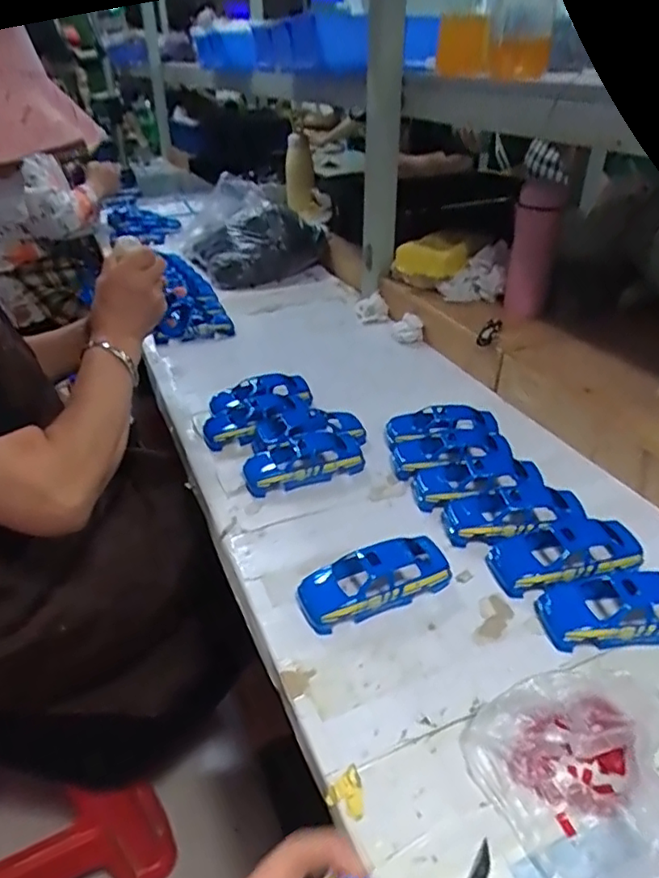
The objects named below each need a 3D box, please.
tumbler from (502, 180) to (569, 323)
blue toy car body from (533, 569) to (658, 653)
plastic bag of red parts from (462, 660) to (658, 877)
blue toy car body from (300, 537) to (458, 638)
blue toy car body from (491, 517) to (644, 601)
[{"bbox_3d":[0.296,-0.271,0.880,0.064,0.176,0.061,8,33,13],"label":"tumbler"},{"bbox_3d":[0.234,0.132,0.484,0.123,0.034,0.060,-4,32,-5],"label":"blue toy car body"},{"bbox_3d":[0.158,0.201,0.358,0.108,0.058,0.134,-14,34,-19],"label":"plastic bag of red parts"},{"bbox_3d":[0.037,0.116,0.513,0.129,0.034,0.055,-14,34,-19],"label":"blue toy car body"},{"bbox_3d":[0.207,0.101,0.534,0.123,0.030,0.064,-5,33,-7],"label":"blue toy car body"}]

